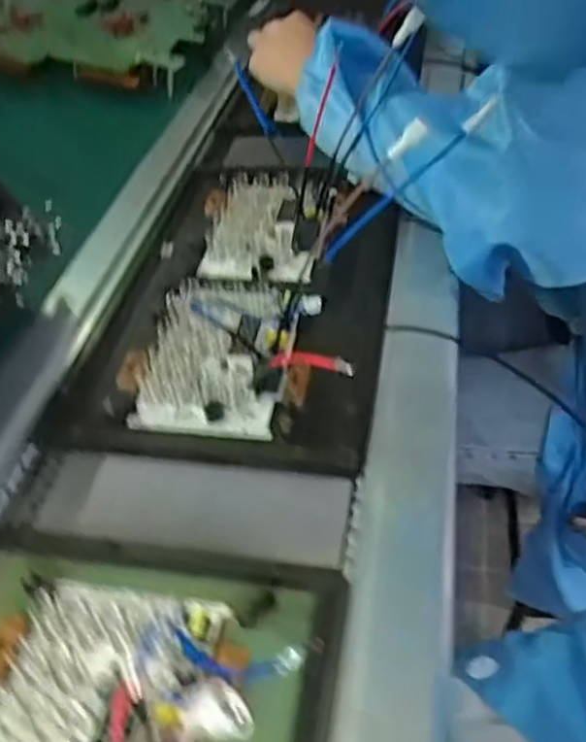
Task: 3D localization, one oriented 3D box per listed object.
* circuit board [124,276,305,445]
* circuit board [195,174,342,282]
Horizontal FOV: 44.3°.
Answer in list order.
[{"bbox_3d":[-0.046,-0.026,0.499,0.094,0.024,0.152,2,40,12],"label":"circuit board"},{"bbox_3d":[-0.023,-0.129,0.625,0.107,0.028,0.144,-2,39,7],"label":"circuit board"}]

